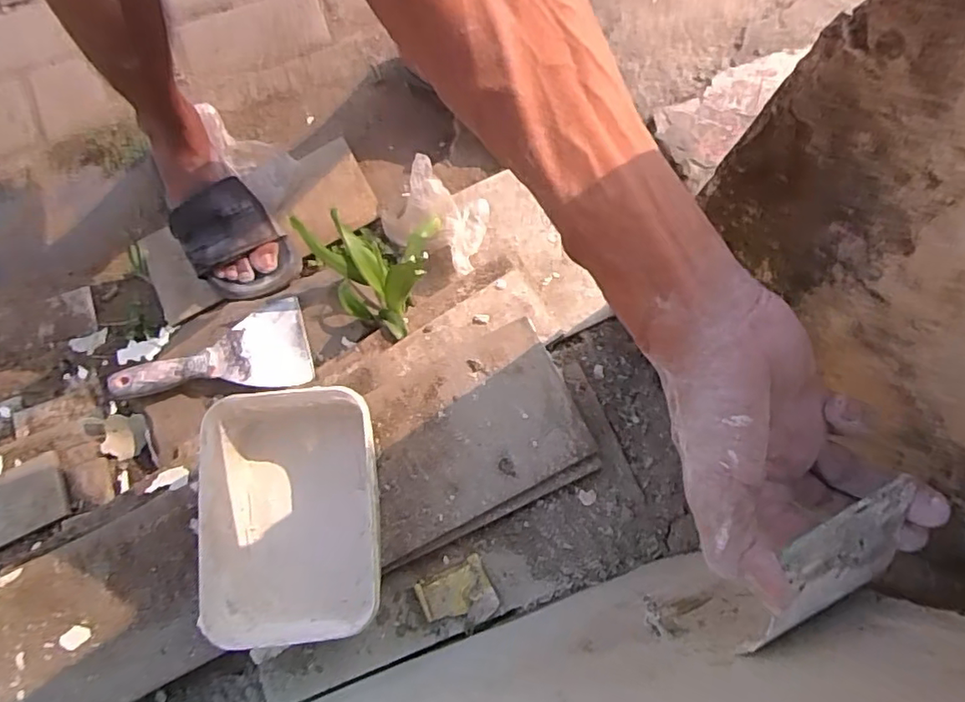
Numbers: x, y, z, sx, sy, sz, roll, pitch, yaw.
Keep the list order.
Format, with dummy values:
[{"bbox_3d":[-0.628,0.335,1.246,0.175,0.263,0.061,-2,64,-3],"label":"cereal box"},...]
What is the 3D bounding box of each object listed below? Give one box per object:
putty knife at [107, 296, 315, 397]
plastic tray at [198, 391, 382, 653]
[{"bbox_3d":[-0.286,0.003,0.616,0.197,0.020,0.092,-11,79,-3],"label":"putty knife"},{"bbox_3d":[-0.160,0.138,0.509,0.134,0.089,0.193,-9,79,-3],"label":"plastic tray"}]

